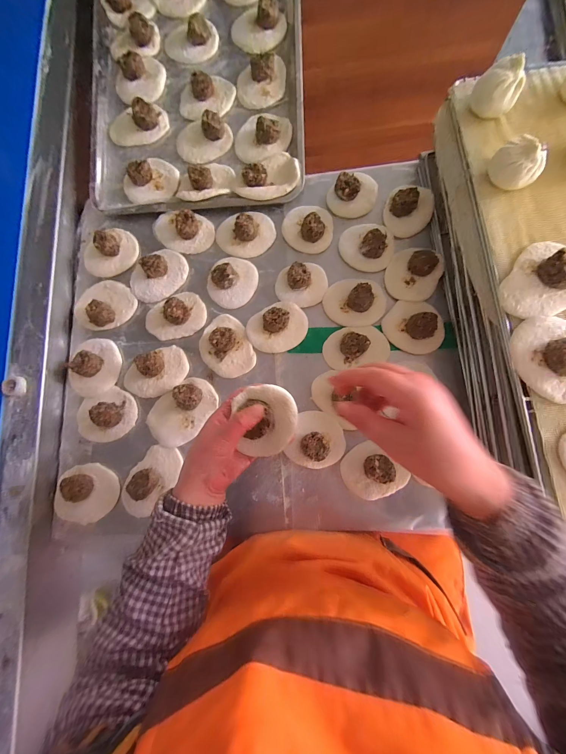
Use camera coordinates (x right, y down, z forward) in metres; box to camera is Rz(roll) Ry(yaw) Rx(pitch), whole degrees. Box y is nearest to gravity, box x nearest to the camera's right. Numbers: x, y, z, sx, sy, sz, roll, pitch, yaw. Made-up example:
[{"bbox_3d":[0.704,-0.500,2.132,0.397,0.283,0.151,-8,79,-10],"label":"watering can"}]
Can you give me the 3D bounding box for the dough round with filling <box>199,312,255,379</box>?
[{"bbox_3d":[-0.096,-0.051,0.442,0.080,0.026,0.104,-24,81,0],"label":"dough round with filling"}]

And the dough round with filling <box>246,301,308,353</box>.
[{"bbox_3d":[-0.009,-0.081,0.439,0.095,0.028,0.078,-31,81,-1],"label":"dough round with filling"}]

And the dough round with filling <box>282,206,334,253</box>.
[{"bbox_3d":[0.042,-0.259,0.462,0.084,0.026,0.085,-1,82,4],"label":"dough round with filling"}]

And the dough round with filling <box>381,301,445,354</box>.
[{"bbox_3d":[0.207,-0.081,0.421,0.091,0.027,0.082,40,86,8],"label":"dough round with filling"}]

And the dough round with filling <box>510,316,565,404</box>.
[{"bbox_3d":[0.309,-0.024,0.297,0.084,0.027,0.095,-17,80,1],"label":"dough round with filling"}]

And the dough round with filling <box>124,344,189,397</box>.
[{"bbox_3d":[-0.209,-0.007,0.439,0.103,0.033,0.076,-17,81,1],"label":"dough round with filling"}]

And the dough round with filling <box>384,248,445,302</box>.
[{"bbox_3d":[0.211,-0.167,0.434,0.083,0.027,0.085,-1,82,4],"label":"dough round with filling"}]

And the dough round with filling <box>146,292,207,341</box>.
[{"bbox_3d":[-0.182,-0.104,0.454,0.100,0.030,0.072,-26,81,0],"label":"dough round with filling"}]

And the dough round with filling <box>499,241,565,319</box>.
[{"bbox_3d":[0.297,-0.111,0.313,0.084,0.027,0.081,-1,81,4],"label":"dough round with filling"}]

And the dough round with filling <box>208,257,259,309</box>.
[{"bbox_3d":[-0.088,-0.162,0.456,0.079,0.028,0.086,-1,82,4],"label":"dough round with filling"}]

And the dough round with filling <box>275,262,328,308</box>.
[{"bbox_3d":[0.031,-0.153,0.448,0.084,0.030,0.070,-16,81,2],"label":"dough round with filling"}]

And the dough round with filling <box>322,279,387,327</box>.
[{"bbox_3d":[0.115,-0.123,0.434,0.095,0.028,0.079,2,82,4],"label":"dough round with filling"}]

